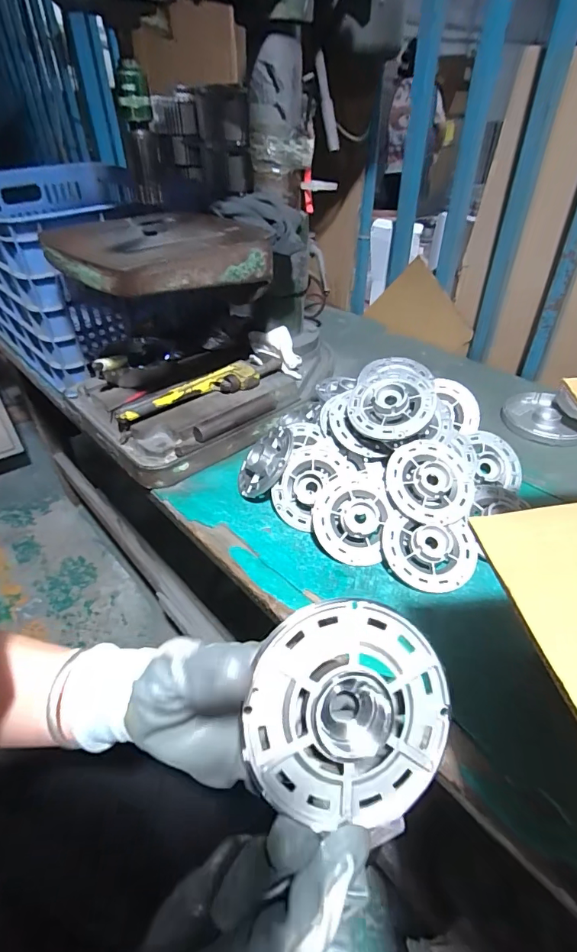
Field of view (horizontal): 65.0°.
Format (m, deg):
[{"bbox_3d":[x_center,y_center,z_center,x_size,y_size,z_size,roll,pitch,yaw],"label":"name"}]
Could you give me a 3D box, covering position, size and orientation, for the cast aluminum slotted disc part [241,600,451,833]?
[{"bbox_3d":[0.031,0.121,0.241,0.104,0.025,0.102,3,81,-10],"label":"cast aluminum slotted disc part"}]

